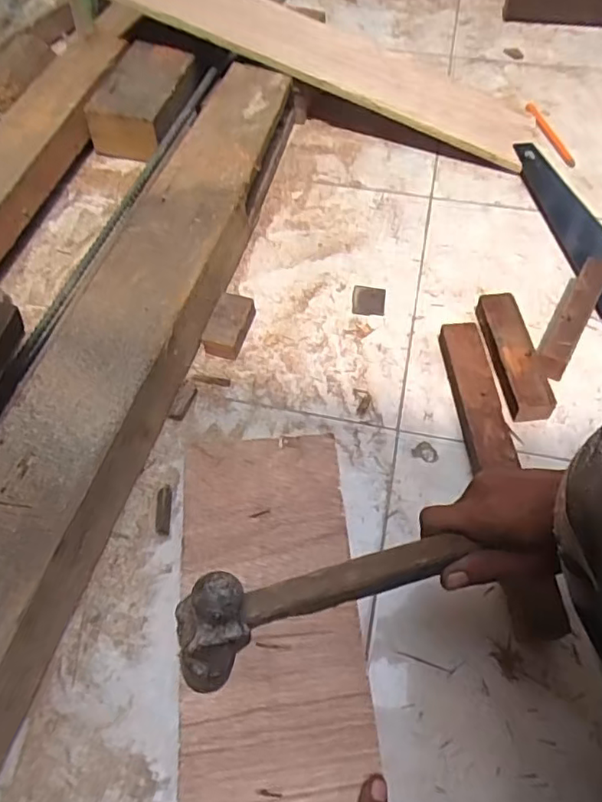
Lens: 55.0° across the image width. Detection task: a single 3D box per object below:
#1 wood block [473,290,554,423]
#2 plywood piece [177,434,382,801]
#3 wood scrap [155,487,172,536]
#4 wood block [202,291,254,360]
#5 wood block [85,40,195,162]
[{"bbox_3d":[0.244,-0.054,0.671,0.047,0.036,0.161,-6,58,-3],"label":"wood block"},{"bbox_3d":[-0.027,0.196,0.528,0.157,0.008,0.362,-4,59,-1],"label":"plywood piece"},{"bbox_3d":[-0.138,0.111,0.583,0.015,0.016,0.047,0,74,1],"label":"wood scrap"},{"bbox_3d":[-0.087,-0.090,0.706,0.047,0.038,0.079,15,60,10],"label":"wood block"},{"bbox_3d":[-0.250,-0.482,0.921,0.119,0.066,0.203,10,59,7],"label":"wood block"}]

